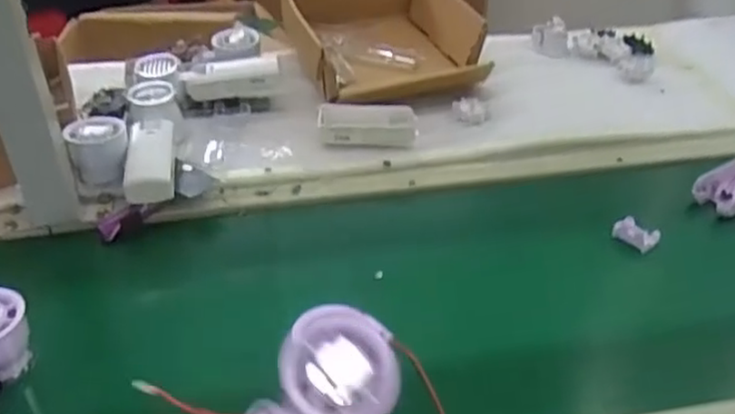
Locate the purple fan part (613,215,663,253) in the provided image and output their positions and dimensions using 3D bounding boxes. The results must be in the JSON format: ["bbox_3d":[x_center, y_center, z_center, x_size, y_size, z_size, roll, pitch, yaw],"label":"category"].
[{"bbox_3d":[0.258,0.026,0.681,0.040,0.023,0.023,25,43,28],"label":"purple fan part"}]

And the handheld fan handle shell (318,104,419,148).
[{"bbox_3d":[0.001,-0.090,0.789,0.107,0.024,0.060,0,37,-2],"label":"handheld fan handle shell"}]

